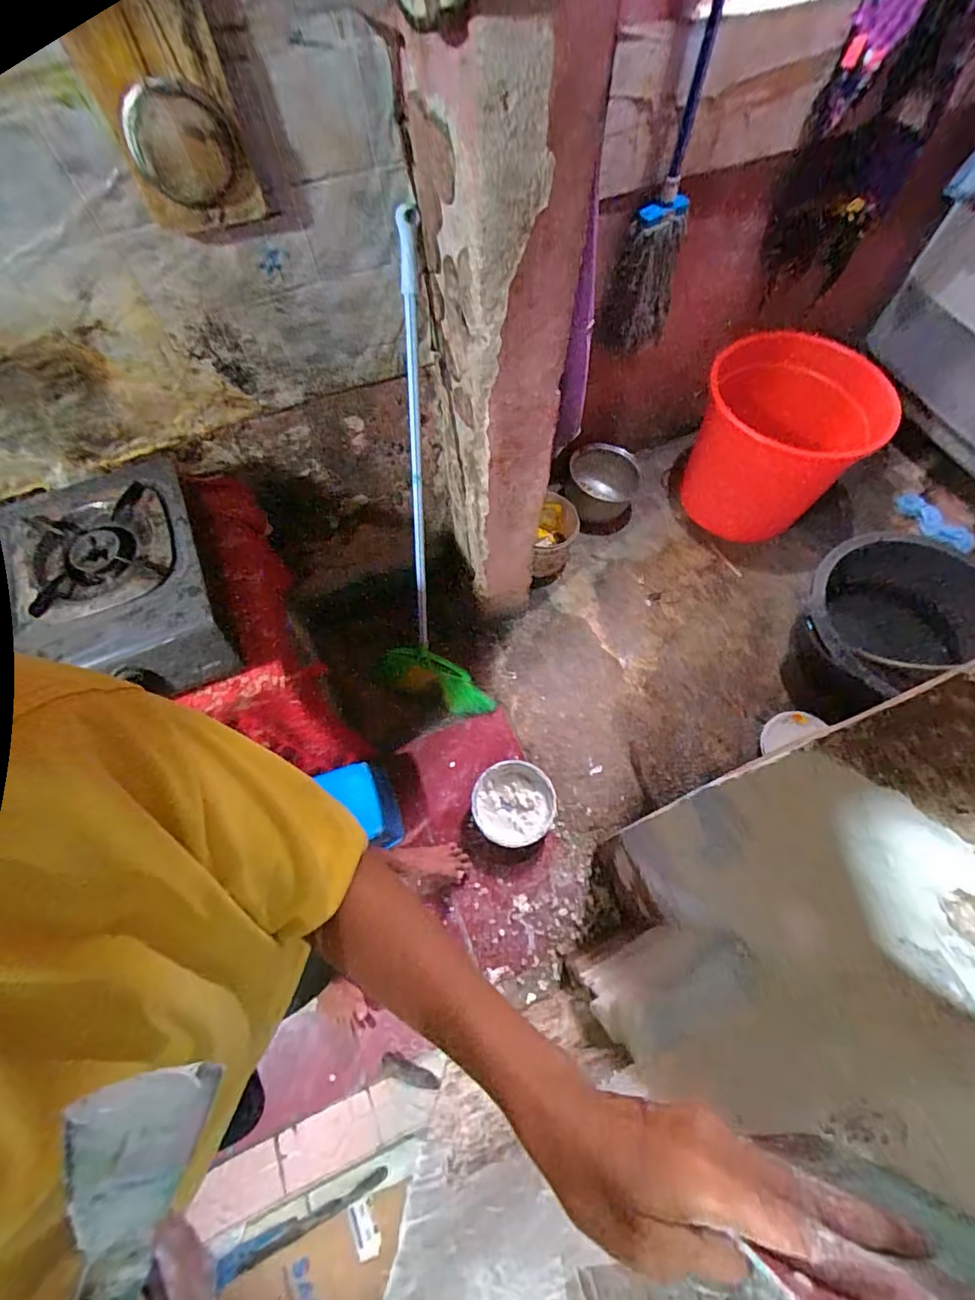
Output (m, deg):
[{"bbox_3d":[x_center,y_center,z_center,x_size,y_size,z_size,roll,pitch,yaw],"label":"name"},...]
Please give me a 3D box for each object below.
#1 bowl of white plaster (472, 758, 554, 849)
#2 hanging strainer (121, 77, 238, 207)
[{"bbox_3d":[0.065,0.385,1.308,0.205,0.051,0.202,0,66,1],"label":"bowl of white plaster"},{"bbox_3d":[-0.328,-0.544,0.561,0.113,0.119,0.020,1,80,1],"label":"hanging strainer"}]

